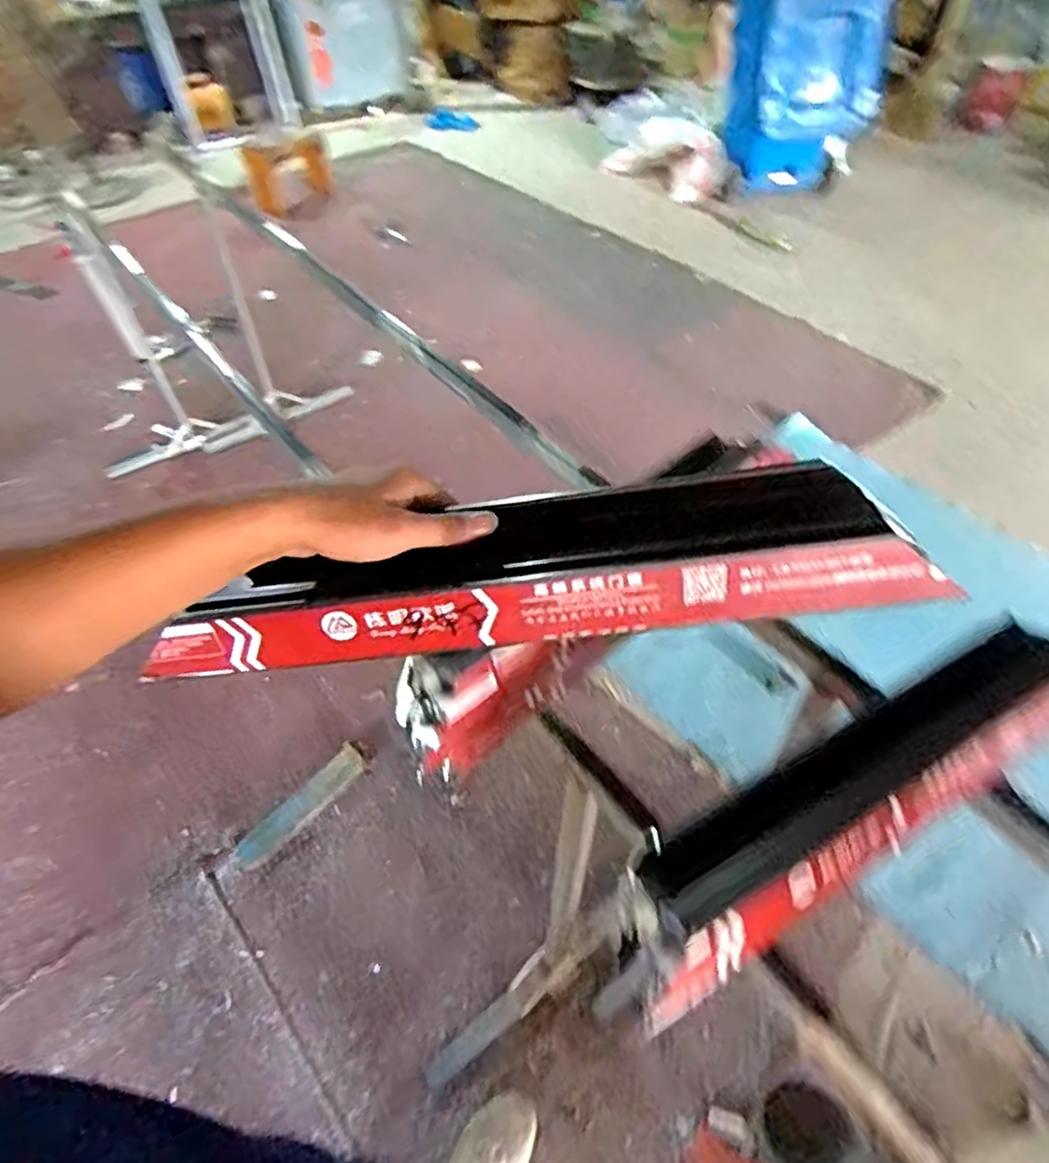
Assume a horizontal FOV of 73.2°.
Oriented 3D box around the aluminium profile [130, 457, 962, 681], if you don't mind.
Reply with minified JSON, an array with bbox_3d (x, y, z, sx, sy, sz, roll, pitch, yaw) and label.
[{"bbox_3d":[-0.004,-0.005,0.474,0.499,0.052,0.115,-10,48,5],"label":"aluminium profile"}]

